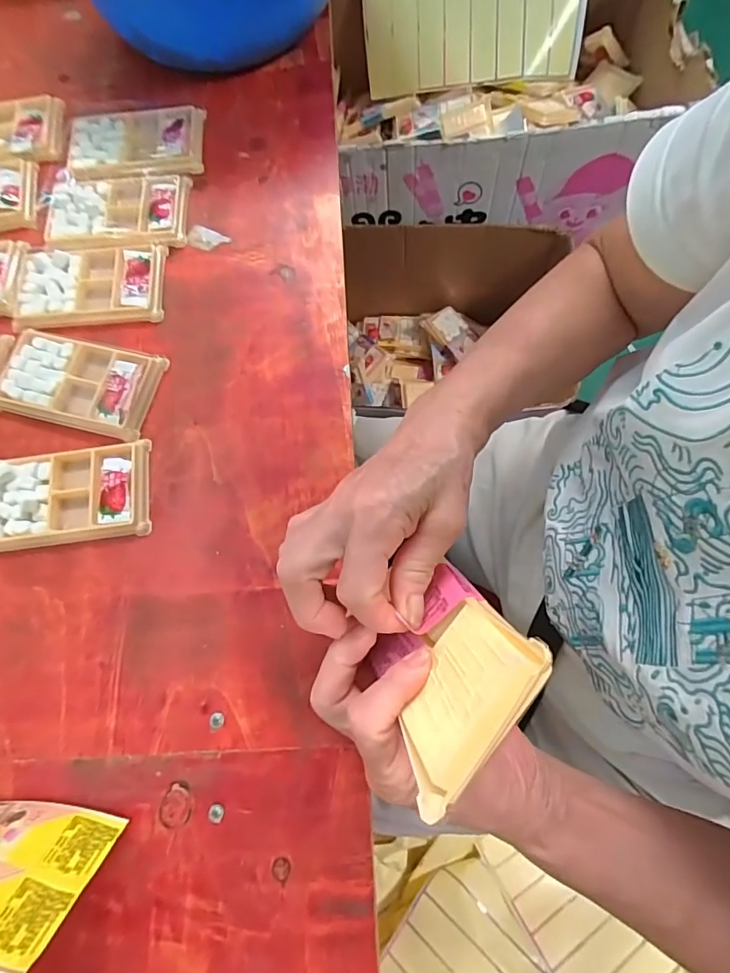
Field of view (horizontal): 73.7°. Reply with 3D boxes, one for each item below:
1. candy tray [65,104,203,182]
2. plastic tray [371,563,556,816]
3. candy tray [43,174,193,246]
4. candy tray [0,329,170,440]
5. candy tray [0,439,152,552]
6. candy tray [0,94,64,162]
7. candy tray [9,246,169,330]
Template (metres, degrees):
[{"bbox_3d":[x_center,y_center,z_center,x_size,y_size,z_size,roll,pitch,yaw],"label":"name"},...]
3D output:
[{"bbox_3d":[-0.229,-0.345,0.484,0.134,0.011,0.086,-3,75,3],"label":"candy tray"},{"bbox_3d":[0.036,0.082,0.217,0.013,0.091,0.073,30,95,-18],"label":"plastic tray"},{"bbox_3d":[-0.237,-0.263,0.462,0.132,0.012,0.079,-4,75,2],"label":"candy tray"},{"bbox_3d":[-0.250,-0.091,0.416,0.140,0.013,0.076,11,76,6],"label":"candy tray"},{"bbox_3d":[-0.240,0.006,0.388,0.131,0.014,0.079,-7,74,1],"label":"candy tray"},{"bbox_3d":[-0.382,-0.362,0.500,0.142,0.017,0.080,-1,75,3],"label":"candy tray"},{"bbox_3d":[-0.251,-0.184,0.441,0.137,0.010,0.077,-3,75,3],"label":"candy tray"}]

